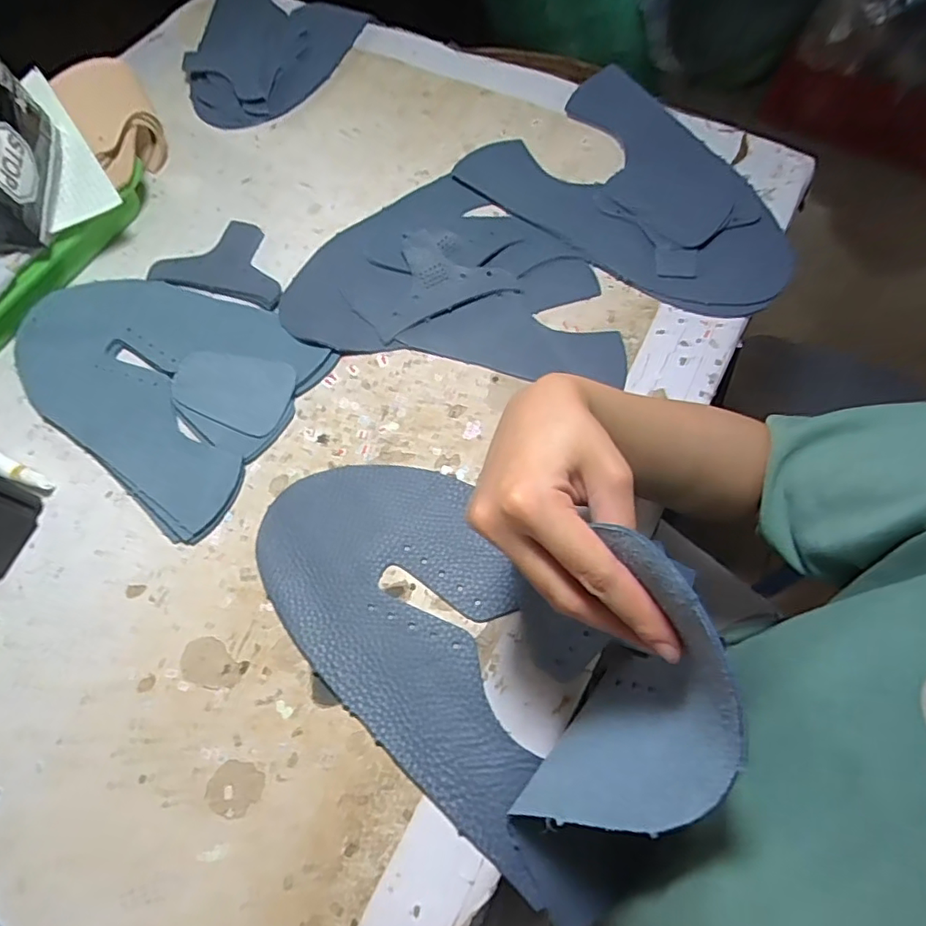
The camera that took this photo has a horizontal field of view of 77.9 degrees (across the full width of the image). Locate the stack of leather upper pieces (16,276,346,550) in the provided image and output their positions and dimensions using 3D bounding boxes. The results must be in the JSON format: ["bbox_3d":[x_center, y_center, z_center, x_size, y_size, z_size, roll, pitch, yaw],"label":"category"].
[{"bbox_3d":[-0.246,-0.076,0.459,0.248,0.014,0.175,31,71,15],"label":"stack of leather upper pieces"}]

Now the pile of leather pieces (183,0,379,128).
[{"bbox_3d":[-0.232,-0.465,0.632,0.207,0.017,0.218,26,70,13],"label":"pile of leather pieces"}]

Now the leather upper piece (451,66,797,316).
[{"bbox_3d":[0.154,-0.237,0.509,0.196,0.020,0.283,-36,69,-10],"label":"leather upper piece"}]

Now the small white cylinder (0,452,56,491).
[{"bbox_3d":[-0.337,0.007,0.434,0.058,0.015,0.014,24,70,12],"label":"small white cylinder"}]

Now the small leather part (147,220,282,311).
[{"bbox_3d":[-0.207,-0.181,0.507,0.119,0.008,0.078,15,66,9],"label":"small leather part"}]

